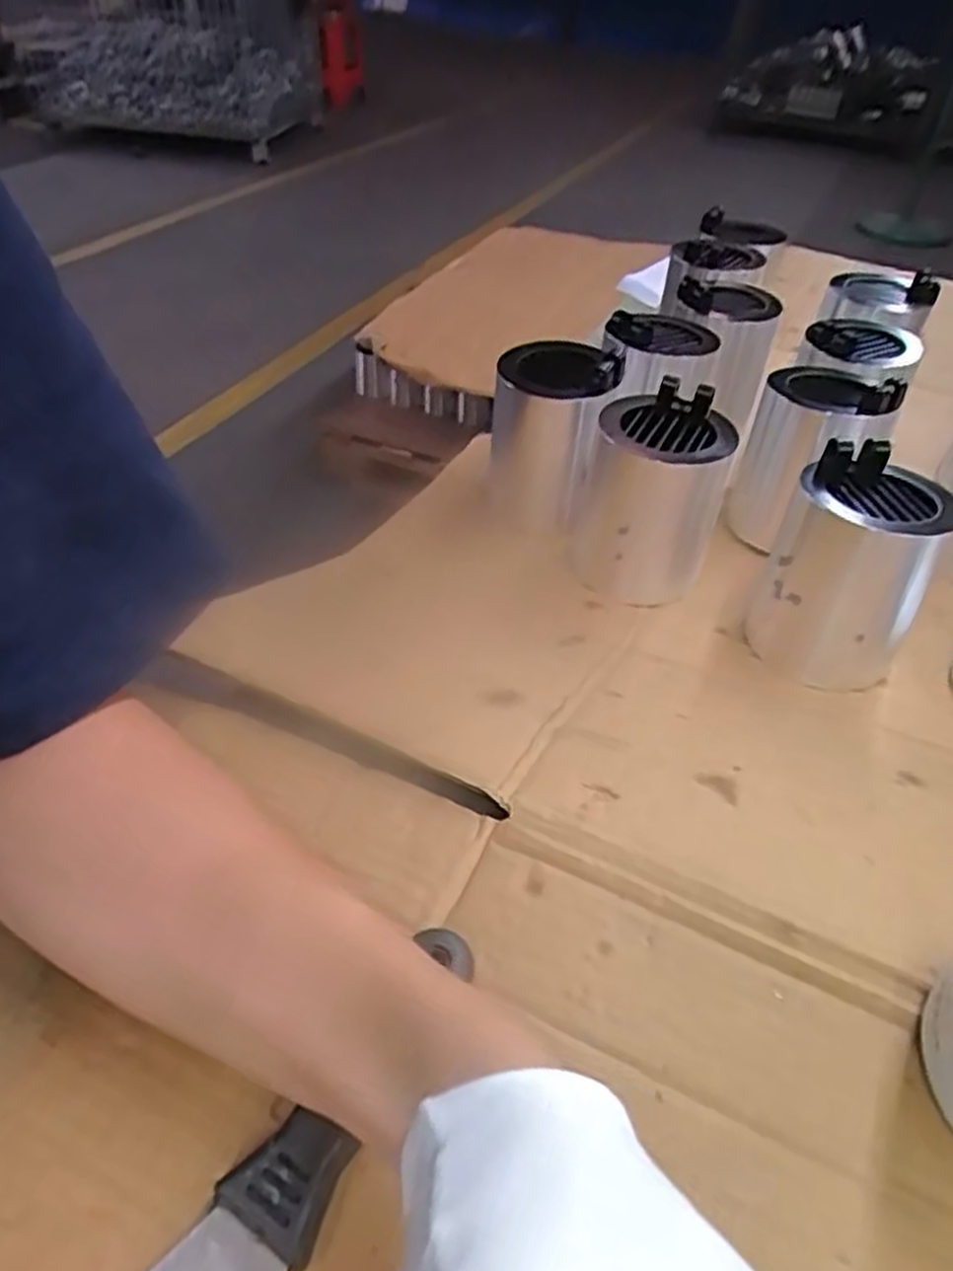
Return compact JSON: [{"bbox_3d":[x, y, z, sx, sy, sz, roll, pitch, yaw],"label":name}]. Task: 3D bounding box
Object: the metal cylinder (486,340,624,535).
[{"bbox_3d":[0.051,-0.144,0.571,0.081,0.119,0.077,6,44,2],"label":"metal cylinder"}]

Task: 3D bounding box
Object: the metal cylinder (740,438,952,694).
[{"bbox_3d":[0.217,-0.040,0.465,0.083,0.112,0.079,22,46,18],"label":"metal cylinder"}]

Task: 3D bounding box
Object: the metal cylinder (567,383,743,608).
[{"bbox_3d":[0.115,-0.094,0.524,0.090,0.111,0.096,16,45,13],"label":"metal cylinder"}]

